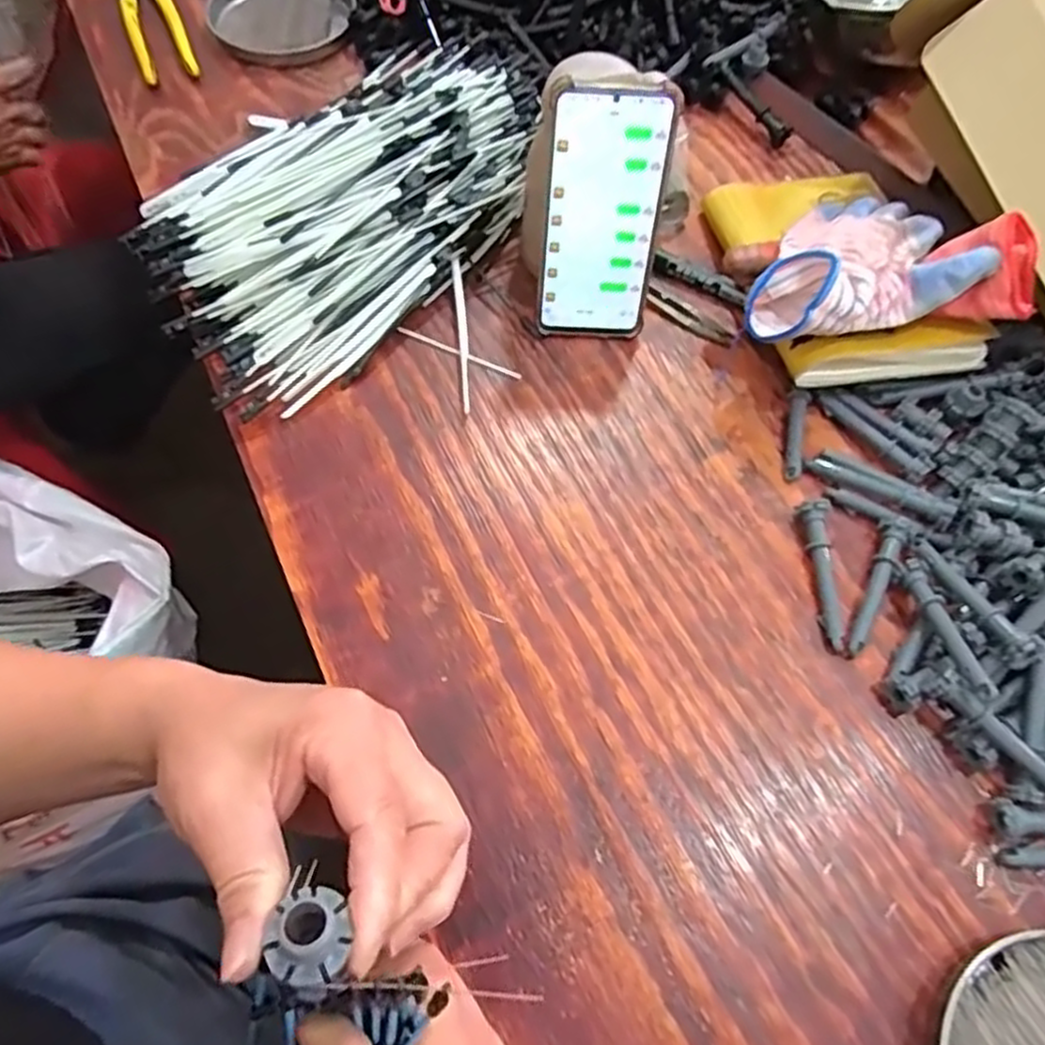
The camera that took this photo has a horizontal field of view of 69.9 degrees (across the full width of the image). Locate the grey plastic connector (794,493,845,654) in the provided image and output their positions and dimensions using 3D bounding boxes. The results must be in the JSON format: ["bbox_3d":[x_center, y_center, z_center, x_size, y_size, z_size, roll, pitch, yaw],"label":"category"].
[{"bbox_3d":[0.188,0.032,0.463,0.017,0.016,0.094,-3,63,-4],"label":"grey plastic connector"}]

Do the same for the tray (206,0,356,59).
[{"bbox_3d":[-0.226,-0.479,0.701,0.125,0.019,0.138,-28,67,-16],"label":"tray"}]

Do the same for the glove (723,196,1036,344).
[{"bbox_3d":[0.231,-0.184,0.498,0.176,0.046,0.133,-6,63,-5],"label":"glove"}]

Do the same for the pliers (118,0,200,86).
[{"bbox_3d":[-0.347,-0.474,0.689,0.049,0.017,0.191,-21,66,-13],"label":"pliers"}]

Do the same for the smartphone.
[{"bbox_3d":[0.053,-0.197,0.493,0.078,0.162,0.009,2,46,-2],"label":"smartphone"}]

